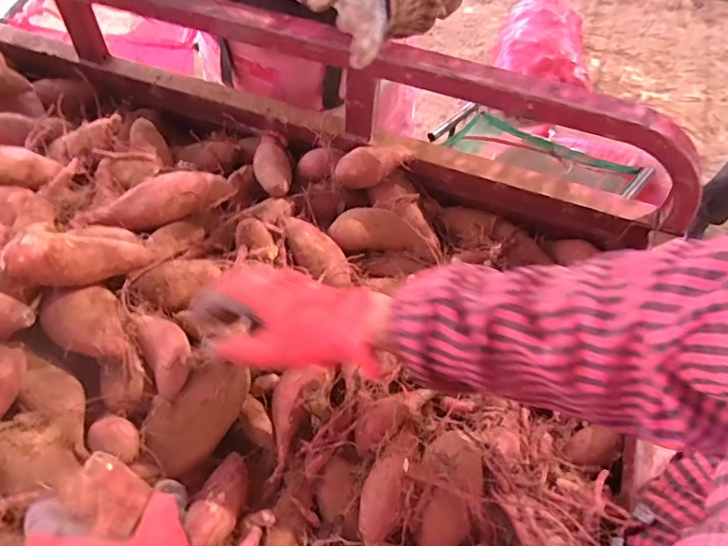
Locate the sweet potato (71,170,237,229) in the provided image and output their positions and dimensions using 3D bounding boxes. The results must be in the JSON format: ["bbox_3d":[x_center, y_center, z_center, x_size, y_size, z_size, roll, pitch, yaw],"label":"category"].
[{"bbox_3d":[-0.250,-0.085,0.633,0.180,0.047,0.051,-22,61,-18],"label":"sweet potato"}]

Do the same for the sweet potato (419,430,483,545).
[{"bbox_3d":[0.078,0.200,0.483,0.054,0.035,0.117,16,57,6],"label":"sweet potato"}]

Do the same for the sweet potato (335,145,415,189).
[{"bbox_3d":[0.013,-0.153,0.731,0.110,0.042,0.053,-18,59,3],"label":"sweet potato"}]

